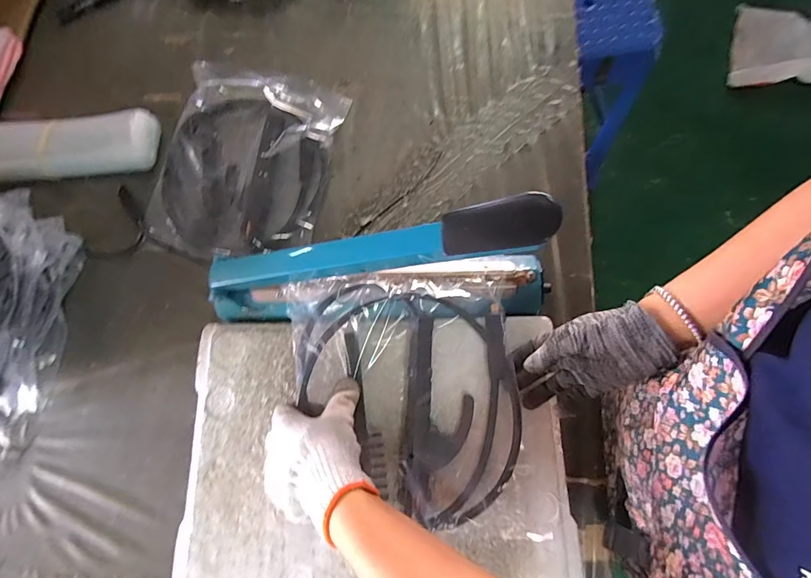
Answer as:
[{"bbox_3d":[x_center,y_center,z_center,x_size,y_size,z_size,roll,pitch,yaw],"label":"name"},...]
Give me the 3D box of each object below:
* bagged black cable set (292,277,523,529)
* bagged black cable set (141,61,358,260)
[{"bbox_3d":[0.003,0.110,0.442,0.240,0.044,0.239,-4,74,-1],"label":"bagged black cable set"},{"bbox_3d":[-0.228,-0.184,0.589,0.231,0.040,0.277,10,74,3],"label":"bagged black cable set"}]

